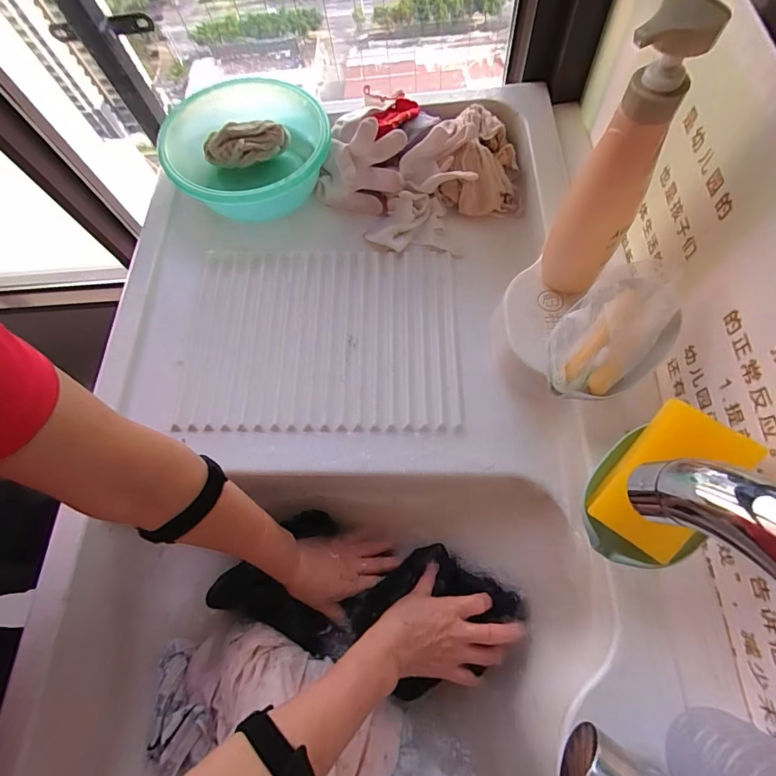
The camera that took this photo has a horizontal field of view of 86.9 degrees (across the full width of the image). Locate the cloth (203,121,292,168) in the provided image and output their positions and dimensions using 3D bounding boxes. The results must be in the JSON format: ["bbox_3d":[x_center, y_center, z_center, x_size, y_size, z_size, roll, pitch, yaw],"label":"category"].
[{"bbox_3d":[-0.206,-0.353,0.594,0.120,0.045,0.044,-14,67,0],"label":"cloth"}]

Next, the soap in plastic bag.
[{"bbox_3d":[0.196,-0.045,0.359,0.077,0.045,0.128,42,99,20],"label":"soap in plastic bag"}]

